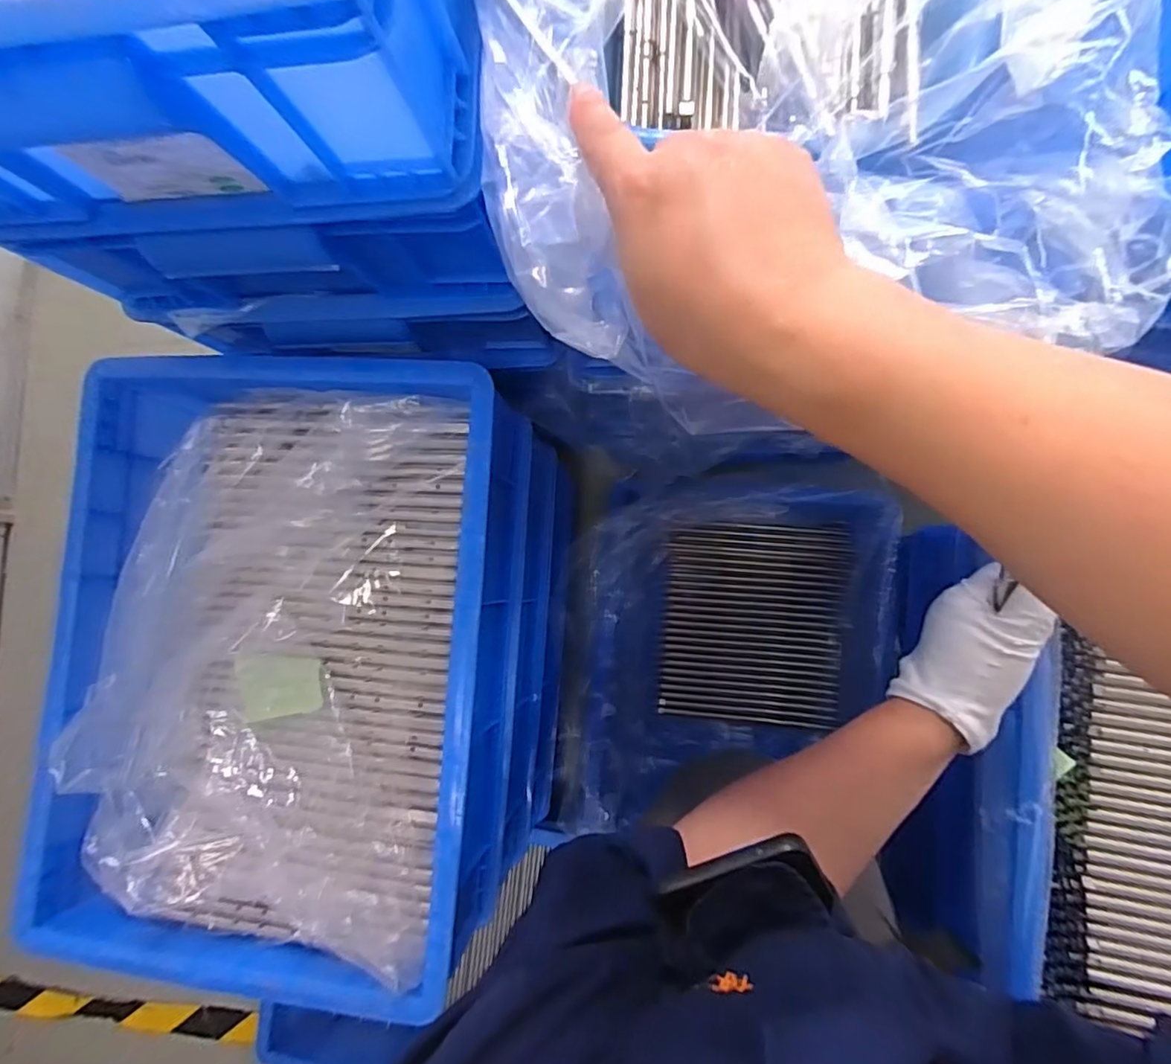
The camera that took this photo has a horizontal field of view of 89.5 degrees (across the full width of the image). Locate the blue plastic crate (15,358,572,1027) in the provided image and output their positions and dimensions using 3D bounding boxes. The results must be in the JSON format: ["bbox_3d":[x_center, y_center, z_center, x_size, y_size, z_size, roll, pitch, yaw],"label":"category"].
[{"bbox_3d":[-0.210,0.089,0.423,0.290,0.120,0.386,4,86,9],"label":"blue plastic crate"}]

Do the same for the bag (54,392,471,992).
[{"bbox_3d":[-0.211,0.086,0.390,0.259,0.058,0.359,3,86,9],"label":"bag"}]

